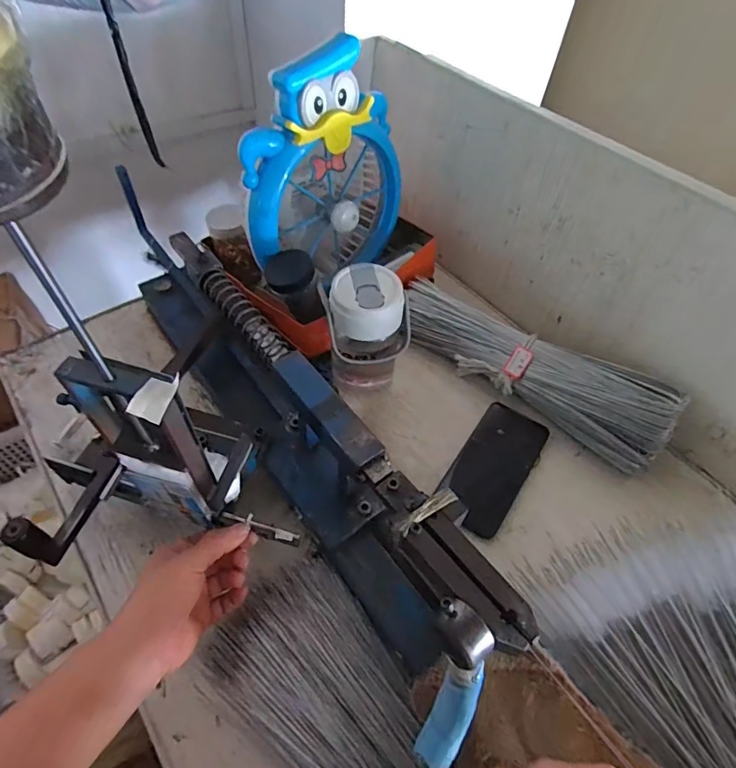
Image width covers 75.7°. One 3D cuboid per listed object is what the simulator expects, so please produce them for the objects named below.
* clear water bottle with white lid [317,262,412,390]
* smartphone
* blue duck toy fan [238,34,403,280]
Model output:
[{"bbox_3d":[-0.004,-0.056,0.567,0.092,0.150,0.083,-12,56,-13],"label":"clear water bottle with white lid"},{"bbox_3d":[0.146,0.095,0.556,0.078,0.012,0.158,26,61,25],"label":"smartphone"},{"bbox_3d":[-0.057,-0.261,0.603,0.226,0.265,0.097,-26,60,-21],"label":"blue duck toy fan"}]

